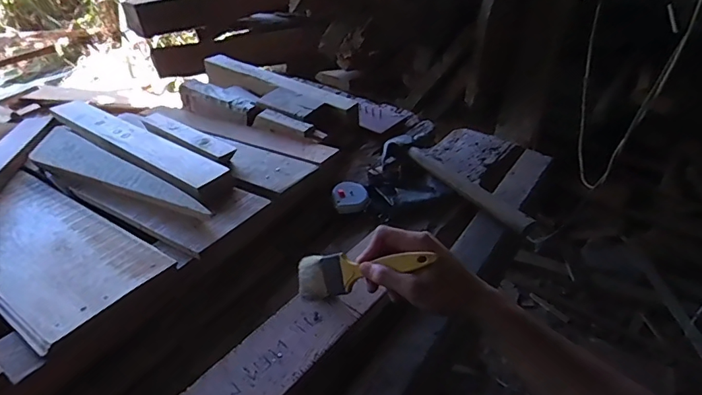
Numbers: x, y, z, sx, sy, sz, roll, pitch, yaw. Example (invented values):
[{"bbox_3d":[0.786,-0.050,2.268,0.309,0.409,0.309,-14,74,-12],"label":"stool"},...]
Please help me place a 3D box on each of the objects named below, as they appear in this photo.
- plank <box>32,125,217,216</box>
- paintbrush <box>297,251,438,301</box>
[{"bbox_3d":[-0.335,-0.038,0.663,0.381,0.036,0.068,19,40,21],"label":"plank"},{"bbox_3d":[0.009,0.083,0.498,0.170,0.048,0.012,-12,-5,35],"label":"paintbrush"}]

